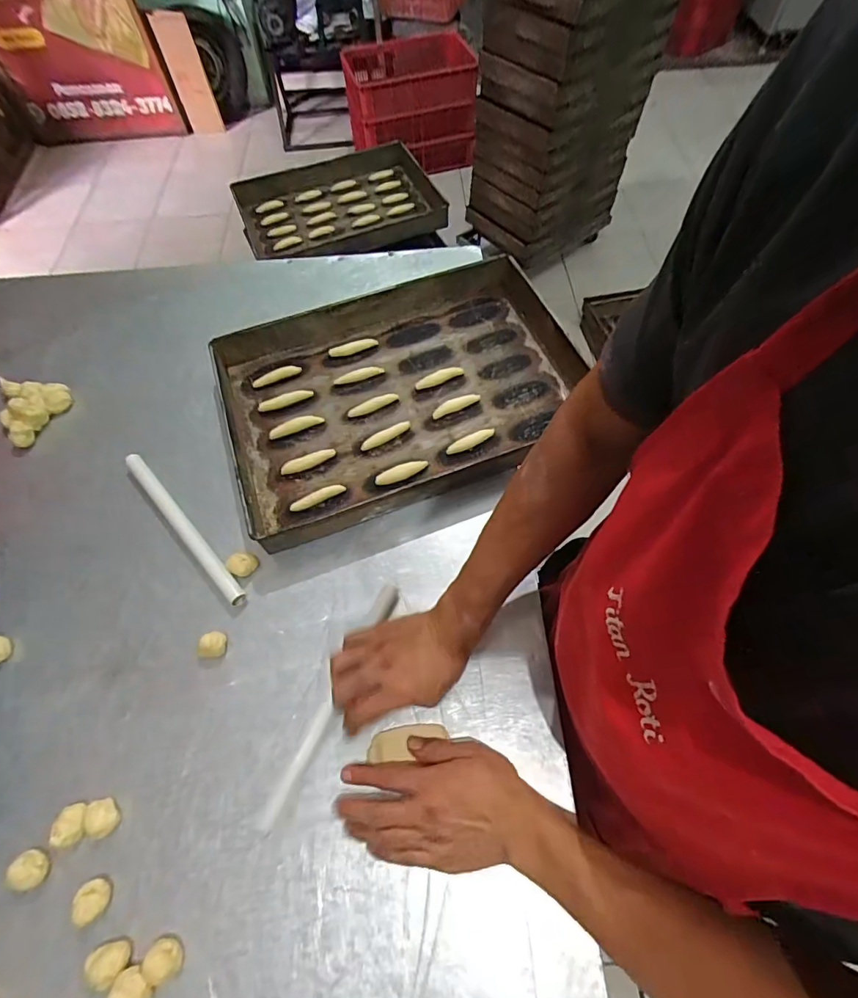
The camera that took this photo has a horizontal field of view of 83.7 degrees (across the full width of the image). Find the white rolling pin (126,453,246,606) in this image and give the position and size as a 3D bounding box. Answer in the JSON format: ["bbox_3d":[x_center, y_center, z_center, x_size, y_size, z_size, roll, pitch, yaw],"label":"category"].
[{"bbox_3d":[-0.322,0.035,0.628,0.023,0.017,0.275,-40,68,-18],"label":"white rolling pin"}]

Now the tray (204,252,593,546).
[{"bbox_3d":[-0.039,-0.165,0.709,0.506,0.052,0.360,-20,63,-9],"label":"tray"}]

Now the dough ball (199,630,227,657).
[{"bbox_3d":[-0.250,0.168,0.555,0.032,0.020,0.024,-8,62,-3],"label":"dough ball"}]

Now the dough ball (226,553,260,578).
[{"bbox_3d":[-0.234,0.080,0.600,0.027,0.021,0.034,40,69,20],"label":"dough ball"}]

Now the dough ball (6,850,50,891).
[{"bbox_3d":[-0.385,0.356,0.460,0.031,0.018,0.030,-1,62,1],"label":"dough ball"}]

